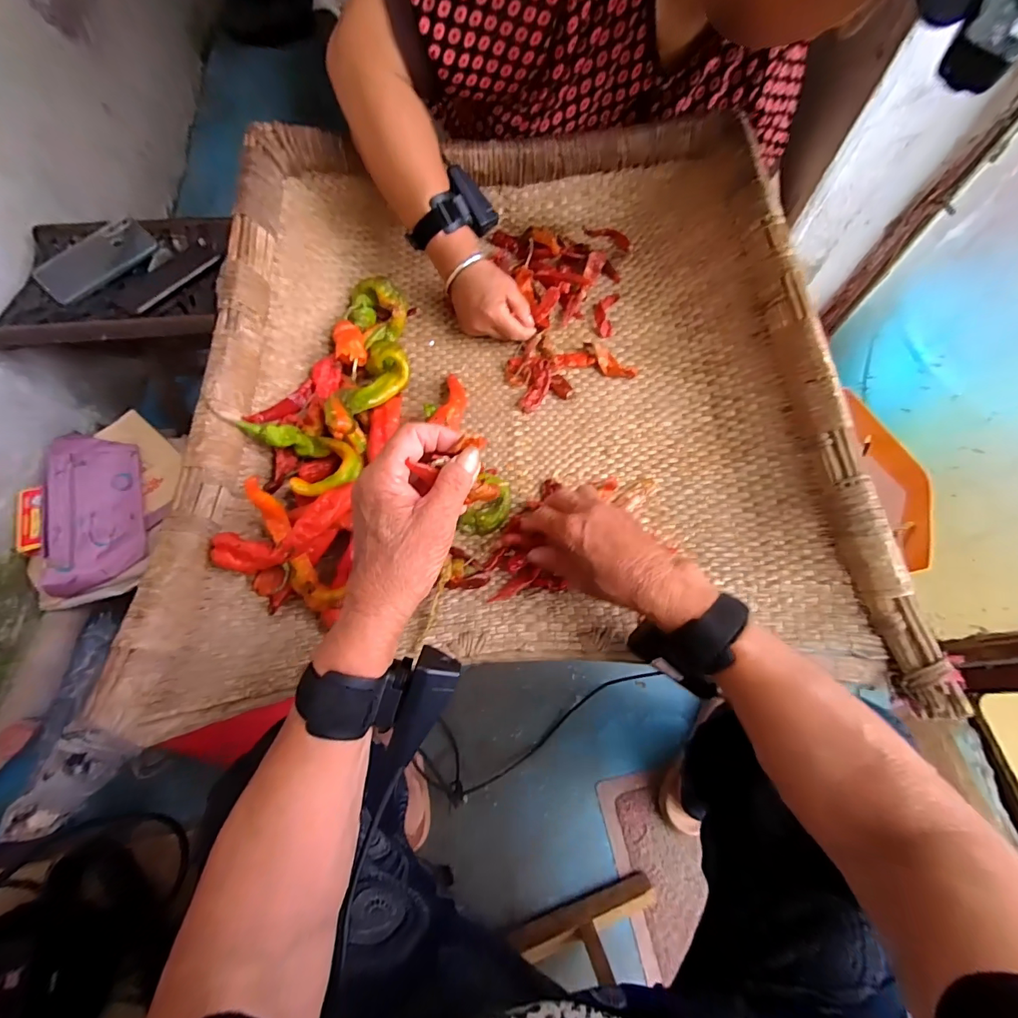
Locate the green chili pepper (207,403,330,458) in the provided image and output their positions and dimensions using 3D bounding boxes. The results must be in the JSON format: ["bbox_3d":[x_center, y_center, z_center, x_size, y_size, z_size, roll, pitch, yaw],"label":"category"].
[{"bbox_3d":[-0.227,-0.071,0.434,0.103,0.024,0.023,18,65,-25],"label":"green chili pepper"}]

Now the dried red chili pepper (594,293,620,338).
[{"bbox_3d":[0.122,-0.250,0.572,0.027,0.017,0.075,12,68,7],"label":"dried red chili pepper"}]

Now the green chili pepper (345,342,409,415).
[{"bbox_3d":[-0.135,-0.131,0.472,0.044,0.034,0.090,10,68,6],"label":"green chili pepper"}]

